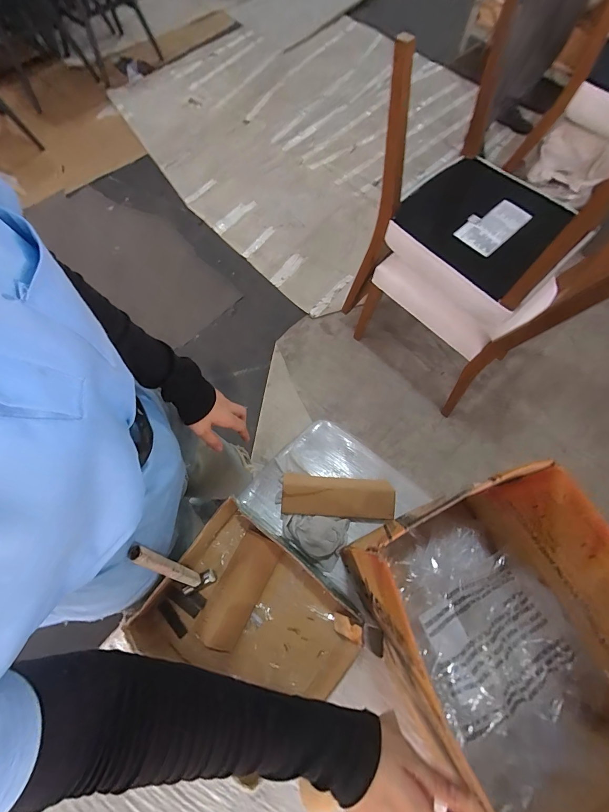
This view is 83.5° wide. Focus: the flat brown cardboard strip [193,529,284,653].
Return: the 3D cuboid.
[{"bbox_3d":[-0.095,0.268,0.498,0.060,0.037,0.153,26,70,7],"label":"flat brown cardboard strip"}]

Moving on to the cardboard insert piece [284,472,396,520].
[{"bbox_3d":[0.054,0.146,0.549,0.175,0.033,0.064,6,69,-1],"label":"cardboard insert piece"}]

